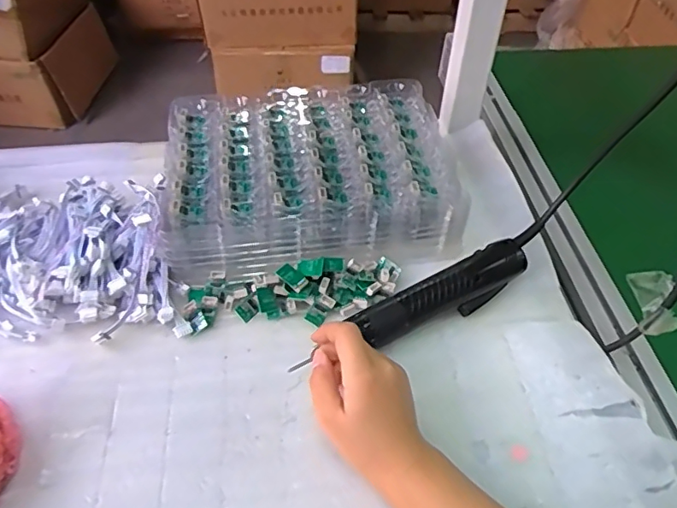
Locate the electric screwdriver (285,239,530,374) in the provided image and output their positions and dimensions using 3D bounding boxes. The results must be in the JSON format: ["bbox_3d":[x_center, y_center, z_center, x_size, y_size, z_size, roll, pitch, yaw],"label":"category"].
[{"bbox_3d":[0.069,0.045,0.463,0.226,0.029,0.039,-23,50,-19],"label":"electric screwdriver"}]

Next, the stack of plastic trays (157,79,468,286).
[{"bbox_3d":[-0.028,-0.086,0.555,0.288,0.061,0.229,-4,46,-5],"label":"stack of plastic trays"}]

